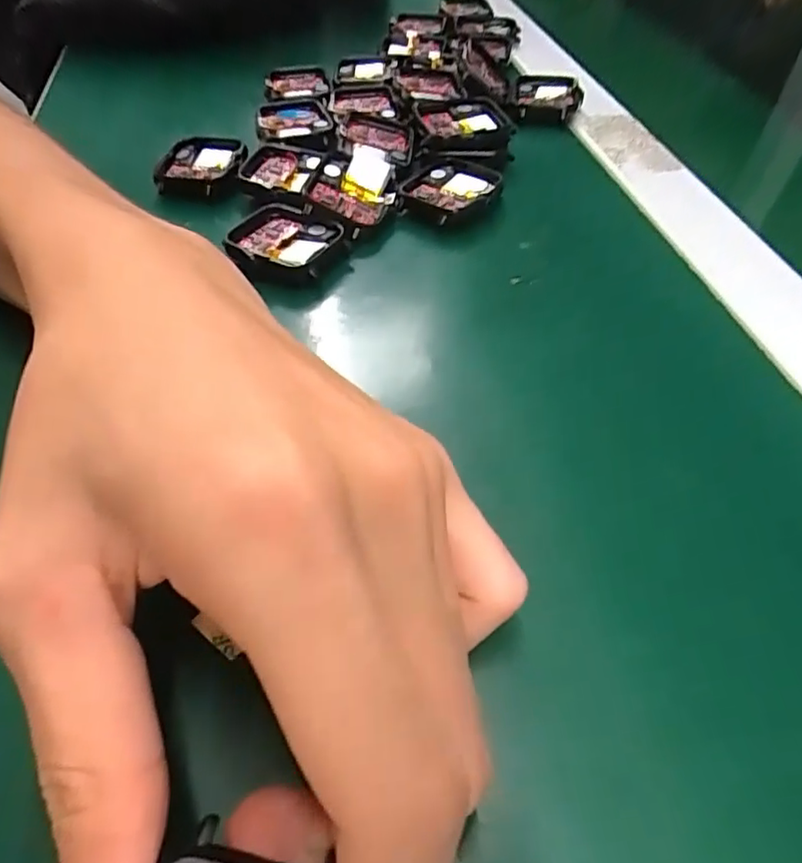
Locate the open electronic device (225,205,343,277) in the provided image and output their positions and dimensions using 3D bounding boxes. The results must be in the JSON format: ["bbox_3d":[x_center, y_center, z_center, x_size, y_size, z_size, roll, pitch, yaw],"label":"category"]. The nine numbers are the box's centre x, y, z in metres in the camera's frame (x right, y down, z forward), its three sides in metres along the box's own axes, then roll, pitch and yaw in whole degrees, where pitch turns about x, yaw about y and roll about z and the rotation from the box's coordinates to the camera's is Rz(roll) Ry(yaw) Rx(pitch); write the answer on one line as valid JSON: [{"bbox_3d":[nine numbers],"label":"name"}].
[{"bbox_3d":[-0.049,-0.081,0.250,0.048,0.007,0.031,23,53,18],"label":"open electronic device"}]

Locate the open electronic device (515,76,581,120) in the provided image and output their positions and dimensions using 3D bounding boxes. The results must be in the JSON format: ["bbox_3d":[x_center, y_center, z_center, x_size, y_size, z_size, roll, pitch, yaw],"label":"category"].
[{"bbox_3d":[0.083,-0.189,0.337,0.037,0.008,0.040,8,50,6],"label":"open electronic device"}]

